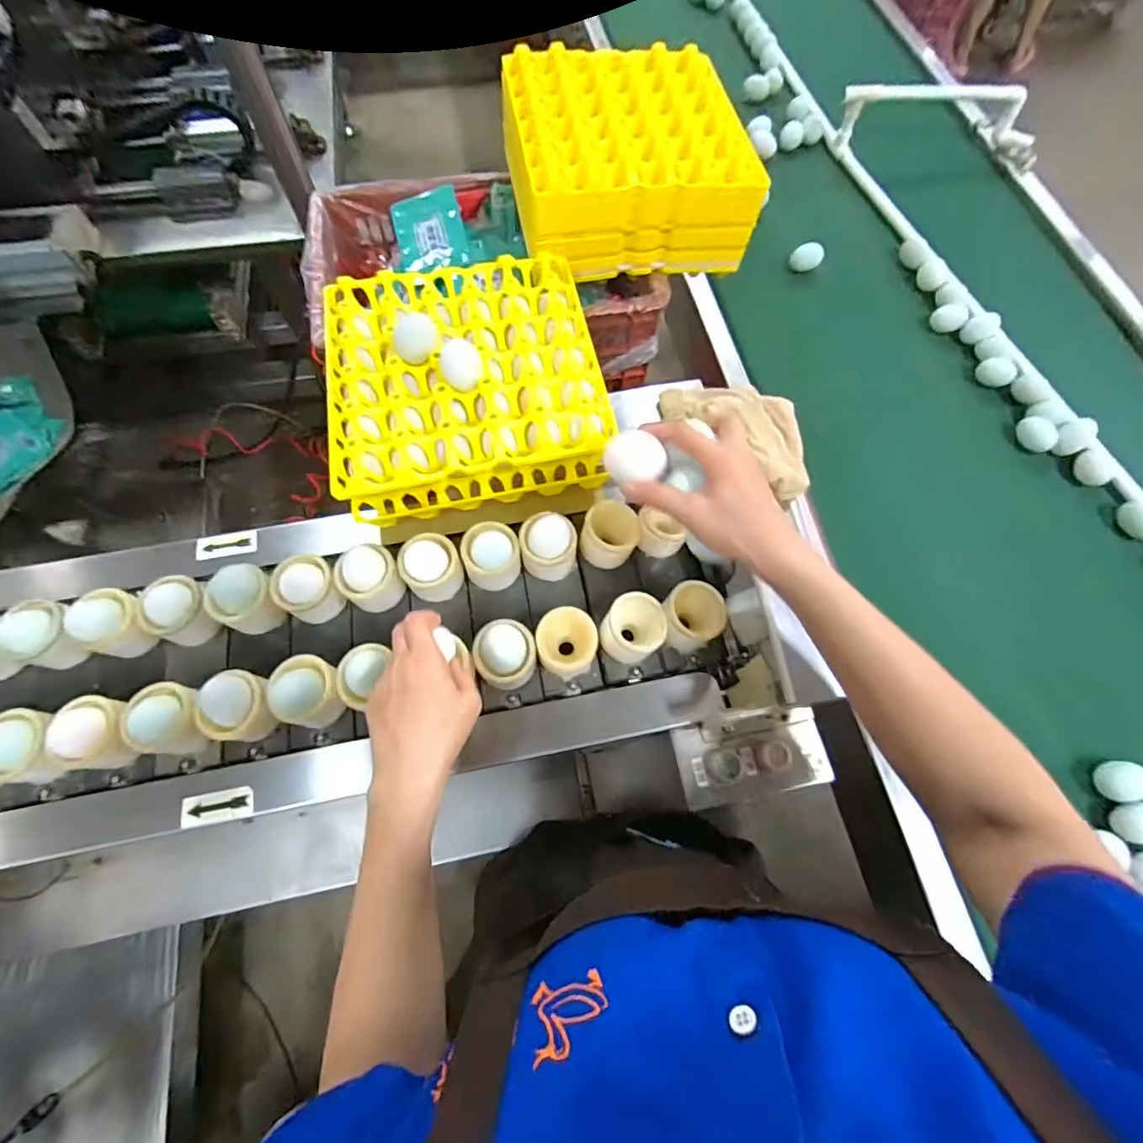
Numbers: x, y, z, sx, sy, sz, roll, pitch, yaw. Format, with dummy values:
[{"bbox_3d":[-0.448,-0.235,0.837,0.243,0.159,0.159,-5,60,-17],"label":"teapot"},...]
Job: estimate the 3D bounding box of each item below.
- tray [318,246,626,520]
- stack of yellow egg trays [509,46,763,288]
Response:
[{"bbox_3d":[-0.120,-0.223,0.590,0.284,0.078,0.285,-11,72,-4],"label":"tray"},{"bbox_3d":[0.071,-0.554,0.705,0.279,0.112,0.287,-9,72,-4],"label":"stack of yellow egg trays"}]

